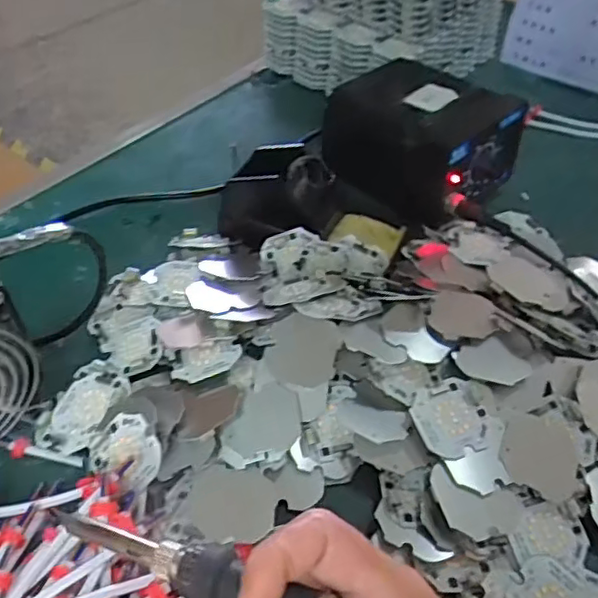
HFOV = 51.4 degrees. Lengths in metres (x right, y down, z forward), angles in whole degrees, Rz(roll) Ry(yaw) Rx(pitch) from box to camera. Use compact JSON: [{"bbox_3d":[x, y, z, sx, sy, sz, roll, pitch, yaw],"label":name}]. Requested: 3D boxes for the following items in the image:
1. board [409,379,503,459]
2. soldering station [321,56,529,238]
[{"bbox_3d":[0.098,0.071,0.381,0.054,0.007,0.046,-11,62,-18],"label":"board"},{"bbox_3d":[0.101,-0.143,0.563,0.150,0.088,0.131,37,57,26],"label":"soldering station"}]

